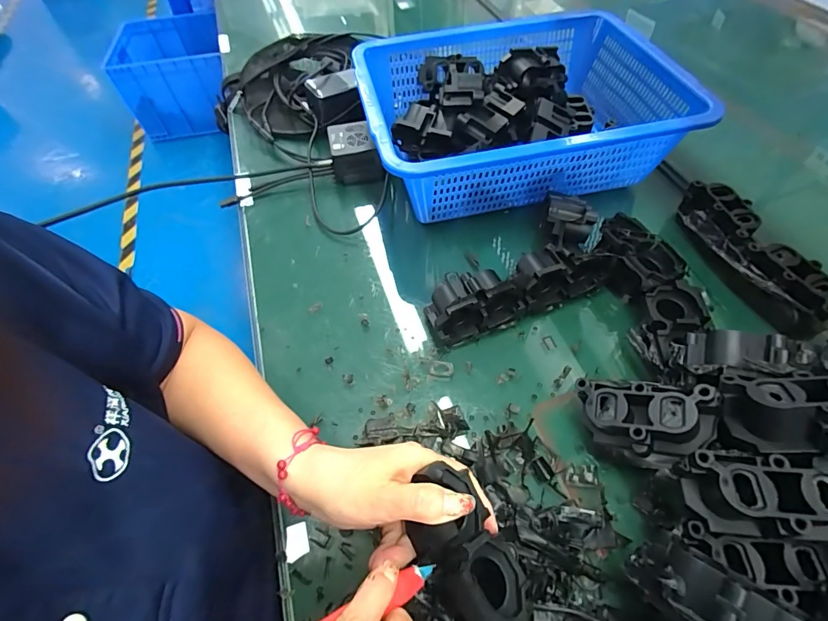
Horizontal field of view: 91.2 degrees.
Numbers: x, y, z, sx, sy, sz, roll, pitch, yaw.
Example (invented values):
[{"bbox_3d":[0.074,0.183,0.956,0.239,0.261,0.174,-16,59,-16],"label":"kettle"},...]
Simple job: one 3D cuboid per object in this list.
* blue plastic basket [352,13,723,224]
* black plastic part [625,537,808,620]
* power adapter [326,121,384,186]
[{"bbox_3d":[0.138,-0.267,0.555,0.393,0.117,0.310,-10,56,-4],"label":"blue plastic basket"},{"bbox_3d":[0.190,0.178,0.247,0.102,0.042,0.044,15,56,42],"label":"black plastic part"},{"bbox_3d":[-0.084,-0.229,0.586,0.071,0.047,0.076,-8,56,-3],"label":"power adapter"}]

